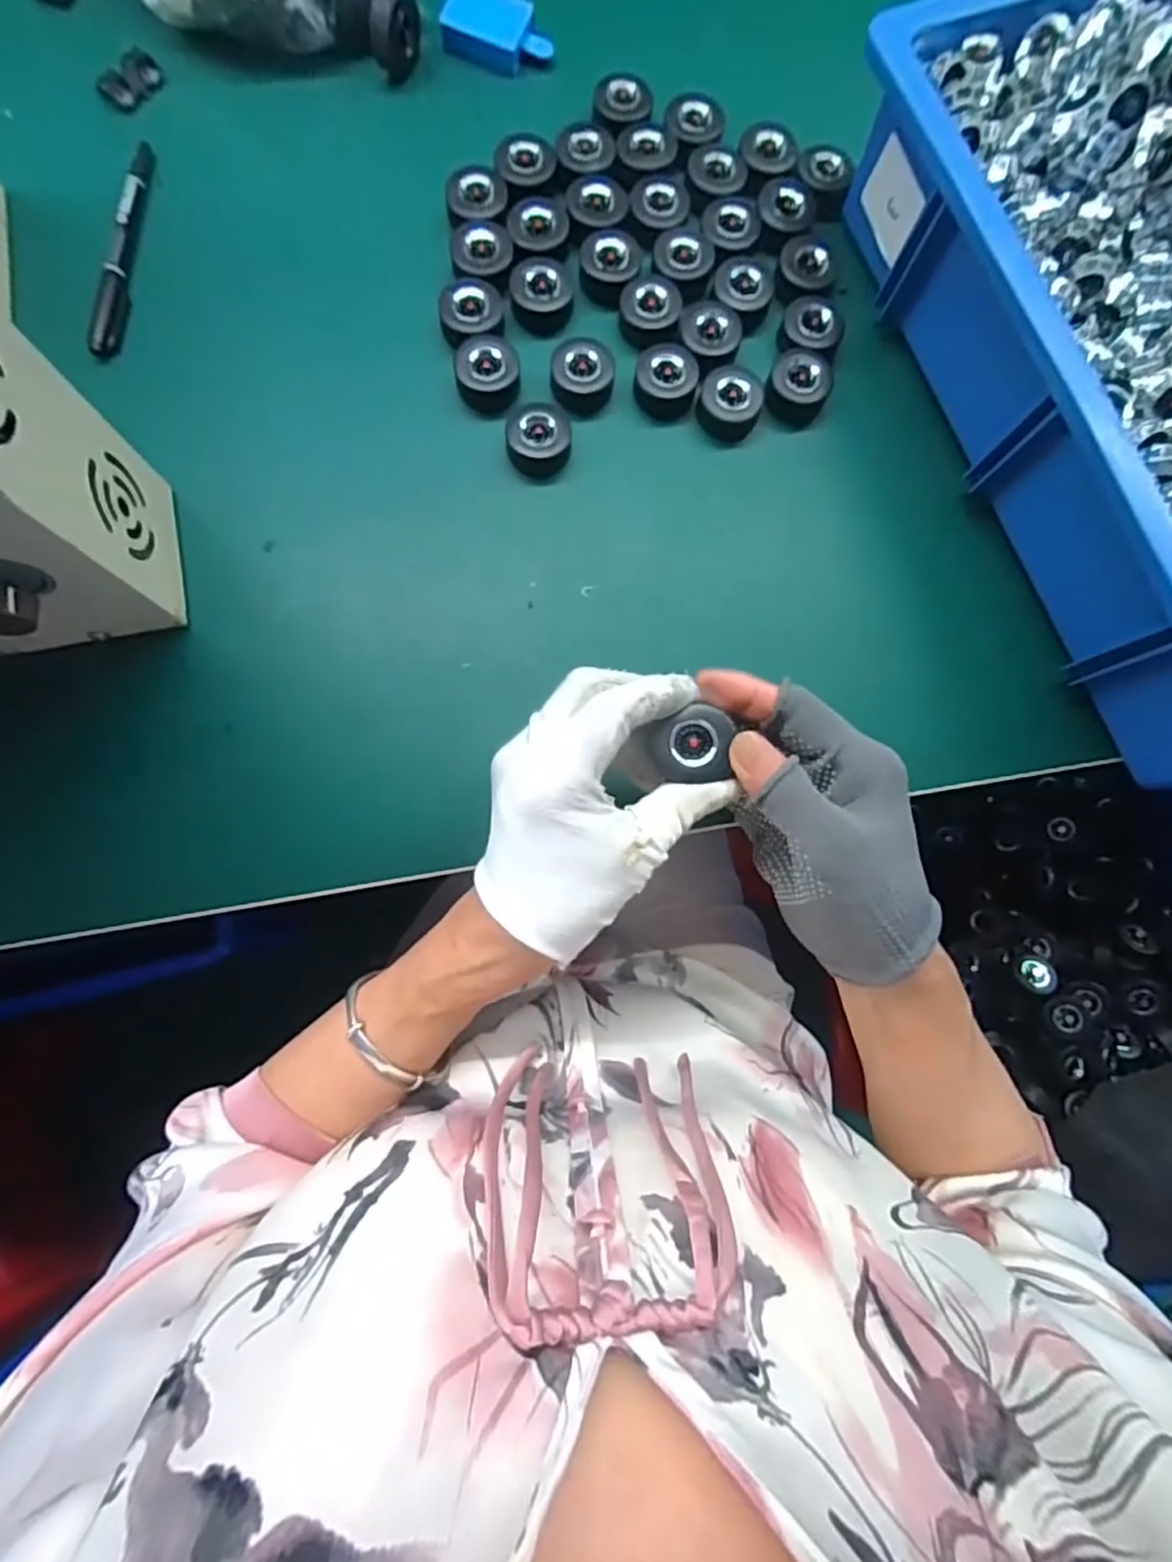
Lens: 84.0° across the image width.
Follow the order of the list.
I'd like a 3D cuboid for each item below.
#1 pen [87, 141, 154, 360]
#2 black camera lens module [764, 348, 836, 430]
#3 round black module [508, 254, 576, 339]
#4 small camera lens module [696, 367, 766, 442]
[{"bbox_3d":[-0.278,-0.319,0.390,0.016,0.012,0.140,4,83,-1],"label":"pen"},{"bbox_3d":[0.131,-0.242,0.399,0.038,0.022,0.035,28,83,2],"label":"black camera lens module"},{"bbox_3d":[-0.026,-0.296,0.397,0.037,0.014,0.043,5,83,-1],"label":"round black module"},{"bbox_3d":[0.088,-0.228,0.395,0.033,0.022,0.036,-43,86,-6],"label":"small camera lens module"}]

